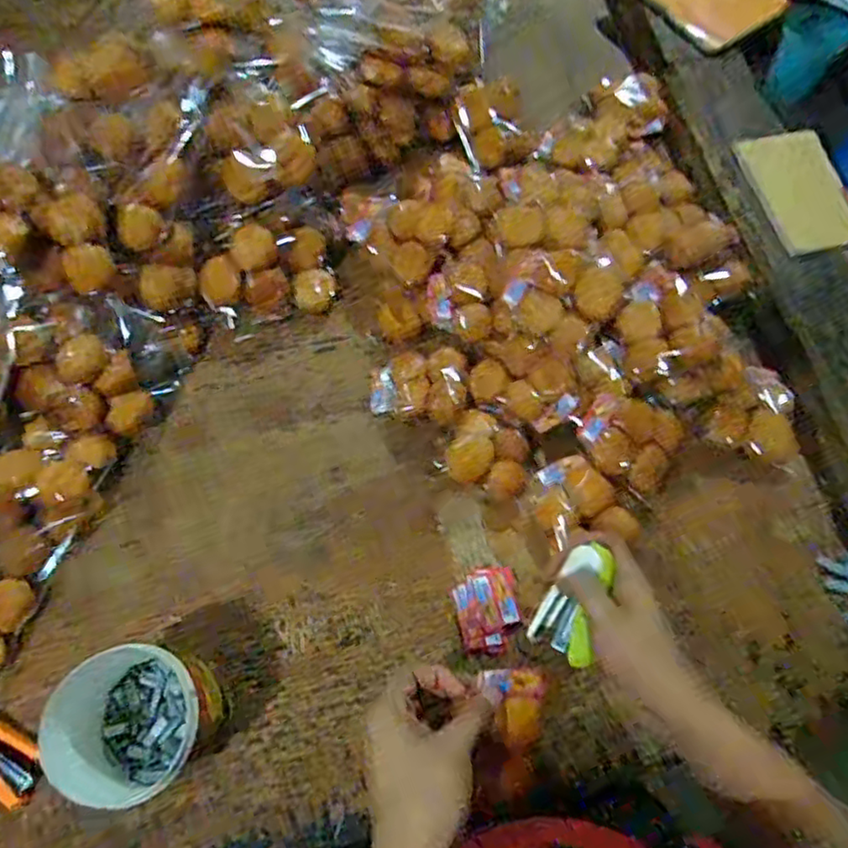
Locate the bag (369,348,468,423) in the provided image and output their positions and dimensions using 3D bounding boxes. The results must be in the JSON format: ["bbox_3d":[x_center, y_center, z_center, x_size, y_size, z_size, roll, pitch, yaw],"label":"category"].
[{"bbox_3d":[-0.006,-0.041,0.705,0.102,0.028,0.076,0,69,-1],"label":"bag"}]

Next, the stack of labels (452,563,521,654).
[{"bbox_3d":[0.062,0.180,0.636,0.061,0.017,0.076,-12,69,-6],"label":"stack of labels"}]

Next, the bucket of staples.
[{"bbox_3d":[-0.235,0.244,0.534,0.106,0.130,0.106,0,69,-1],"label":"bucket of staples"}]

